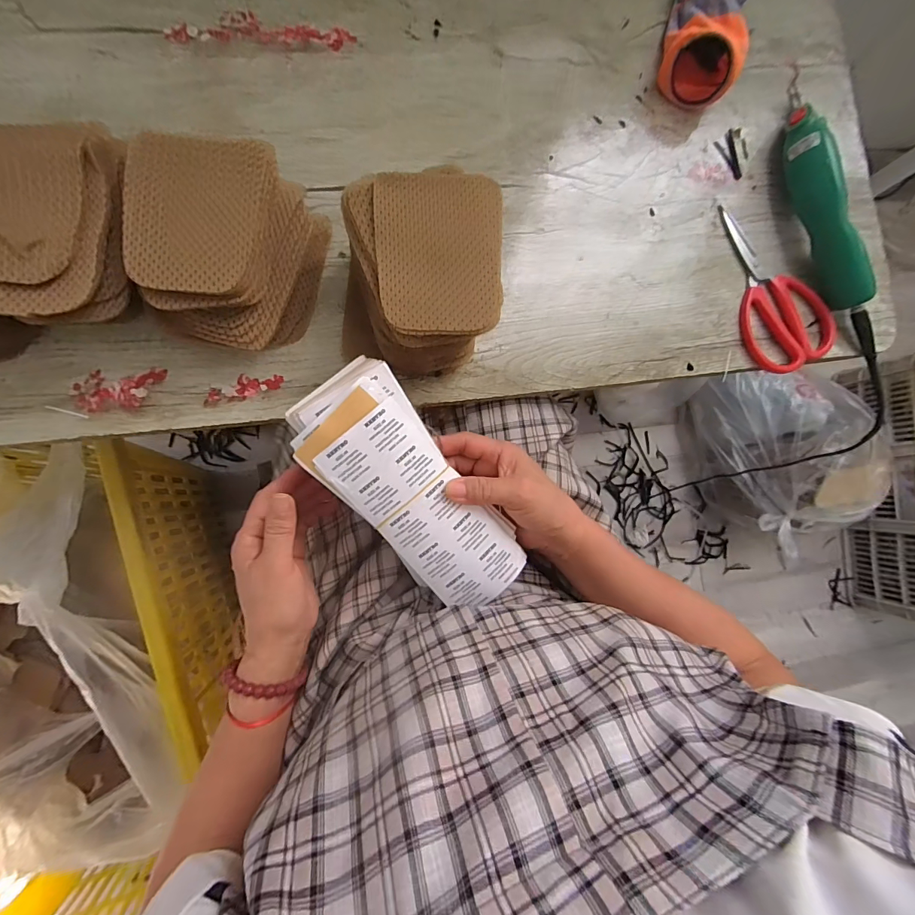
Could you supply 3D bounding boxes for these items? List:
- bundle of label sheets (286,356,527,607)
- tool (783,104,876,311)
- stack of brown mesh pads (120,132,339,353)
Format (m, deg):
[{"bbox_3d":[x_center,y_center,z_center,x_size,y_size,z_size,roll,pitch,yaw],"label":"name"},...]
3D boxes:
[{"bbox_3d":[-0.033,0.029,0.327,0.087,0.028,0.211,-40,104,-9],"label":"bundle of label sheets"},{"bbox_3d":[0.374,-0.257,0.432,0.032,0.050,0.211,-14,87,-8],"label":"tool"},{"bbox_3d":[-0.184,-0.168,0.339,0.126,0.081,0.150,14,84,-6],"label":"stack of brown mesh pads"}]

